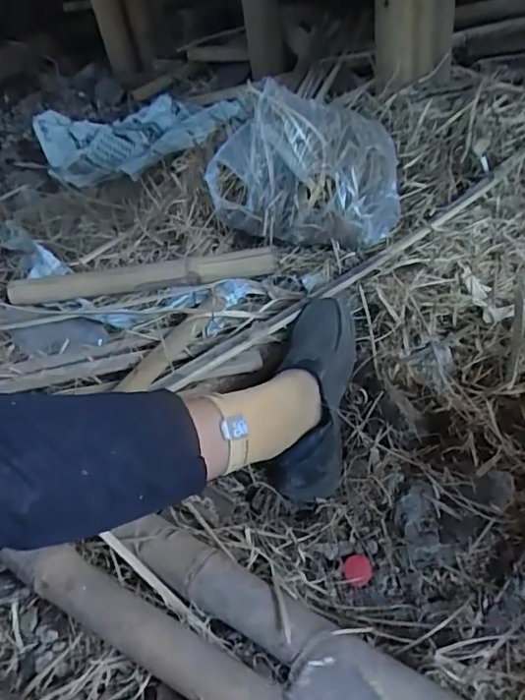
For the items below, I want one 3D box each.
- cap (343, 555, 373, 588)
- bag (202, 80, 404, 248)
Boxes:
[{"bbox_3d":[0.102,0.238,0.588,0.030,0.008,0.030,-10,42,-3],"label":"cap"},{"bbox_3d":[0.068,-0.295,0.866,0.293,0.186,0.148,12,46,21],"label":"bag"}]

